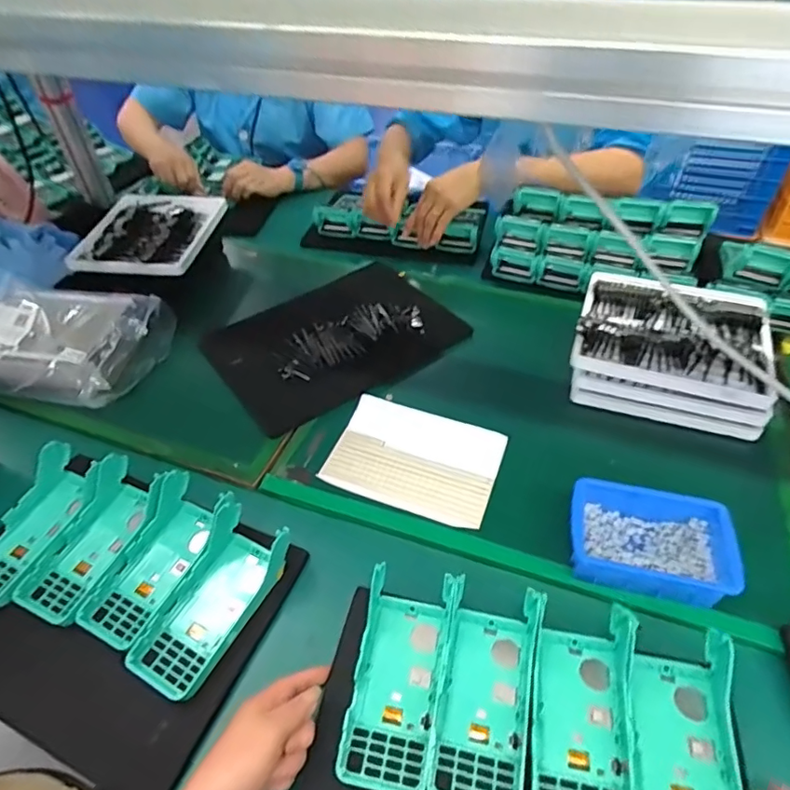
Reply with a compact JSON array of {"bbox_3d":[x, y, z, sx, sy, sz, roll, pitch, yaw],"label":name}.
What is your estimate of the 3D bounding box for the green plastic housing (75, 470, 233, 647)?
[{"bbox_3d":[-0.246,0.164,0.543,0.084,0.053,0.177,21,50,20],"label":"green plastic housing"}]

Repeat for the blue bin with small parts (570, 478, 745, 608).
[{"bbox_3d":[0.253,0.145,0.526,0.151,0.053,0.106,12,47,12],"label":"blue bin with small parts"}]

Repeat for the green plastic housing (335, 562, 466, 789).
[{"bbox_3d":[0.005,0.245,0.459,0.081,0.042,0.166,9,46,10],"label":"green plastic housing"}]

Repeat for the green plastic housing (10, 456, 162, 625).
[{"bbox_3d":[-0.325,0.151,0.559,0.086,0.055,0.167,18,49,18],"label":"green plastic housing"}]

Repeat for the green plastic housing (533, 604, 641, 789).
[{"bbox_3d":[0.157,0.262,0.425,0.072,0.052,0.163,10,46,11],"label":"green plastic housing"}]

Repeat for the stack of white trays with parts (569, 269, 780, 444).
[{"bbox_3d":[0.363,-0.064,0.705,0.231,0.088,0.202,14,47,14],"label":"stack of white trays with parts"}]

